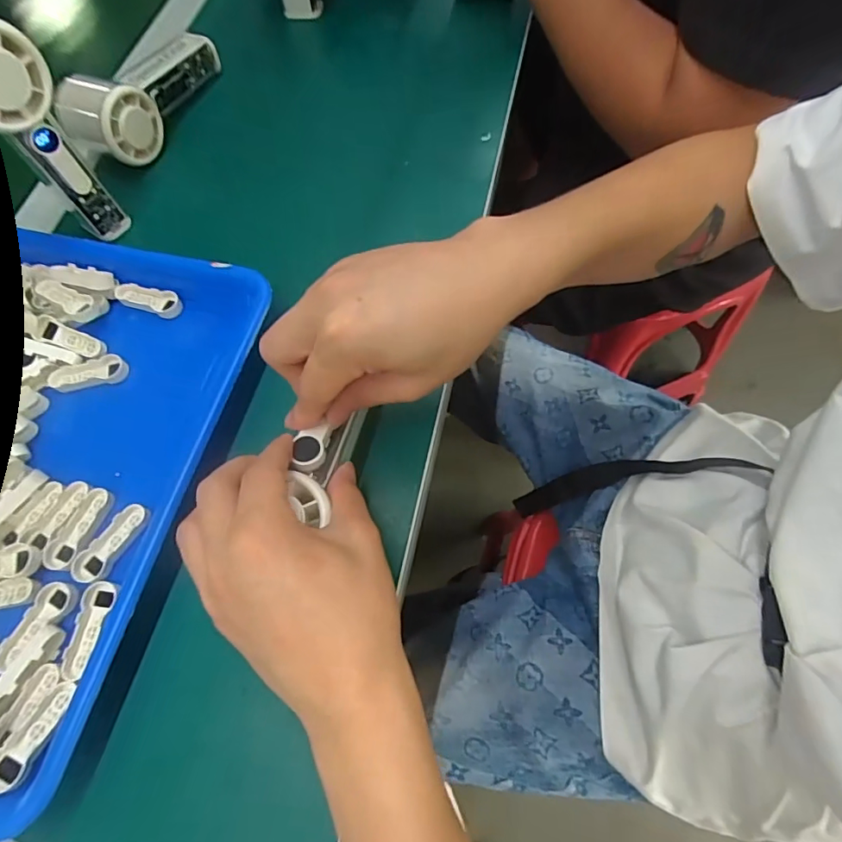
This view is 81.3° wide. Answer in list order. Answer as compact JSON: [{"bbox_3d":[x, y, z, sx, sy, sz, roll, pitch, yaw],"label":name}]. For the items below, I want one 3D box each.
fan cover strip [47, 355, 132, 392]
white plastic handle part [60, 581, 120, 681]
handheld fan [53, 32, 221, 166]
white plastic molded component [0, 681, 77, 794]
[{"bbox_3d":[-0.232,-0.032,0.341,0.050,0.008,0.019,-15,66,-2],"label":"fan cover strip"},{"bbox_3d":[-0.186,0.116,0.275,0.016,0.008,0.049,6,67,7],"label":"white plastic handle part"},{"bbox_3d":[-0.250,-0.296,0.436,0.071,0.053,0.153,13,68,10],"label":"handheld fan"},{"bbox_3d":[-0.197,0.160,0.249,0.022,0.006,0.050,21,52,10],"label":"white plastic molded component"}]

